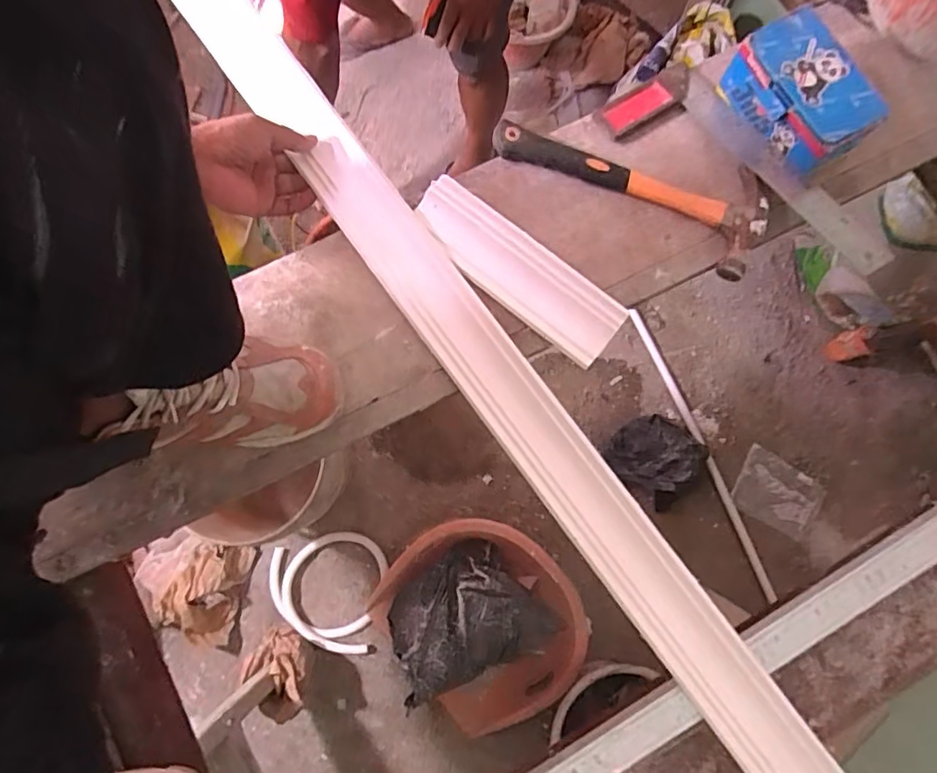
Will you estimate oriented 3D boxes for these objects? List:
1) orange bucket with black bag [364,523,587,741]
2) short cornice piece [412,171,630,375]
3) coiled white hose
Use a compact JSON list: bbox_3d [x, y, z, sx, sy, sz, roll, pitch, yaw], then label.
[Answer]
[{"bbox_3d":[0.029,0.497,1.178,0.423,0.168,0.390,0,79,1],"label":"orange bucket with black bag"},{"bbox_3d":[0.044,-0.119,0.565,0.237,0.020,0.067,38,82,8],"label":"short cornice piece"},{"bbox_3d":[-0.331,0.465,1.284,0.269,0.031,0.258,9,79,3],"label":"coiled white hose"}]

